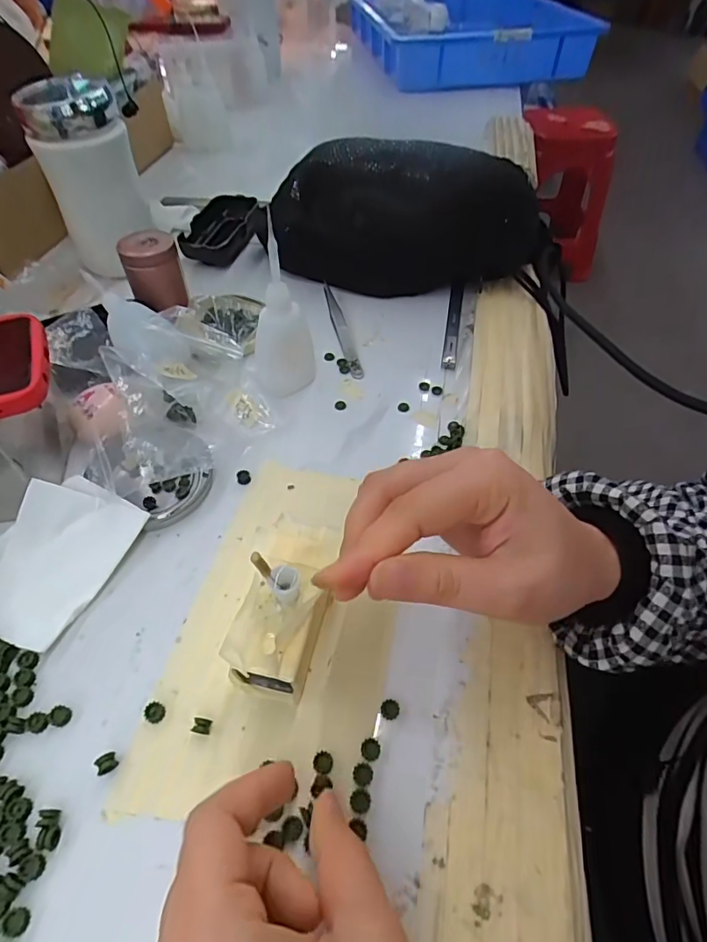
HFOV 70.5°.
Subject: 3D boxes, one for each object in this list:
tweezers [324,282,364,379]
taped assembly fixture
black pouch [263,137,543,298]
[{"bbox_3d":[-0.012,-0.124,0.428,0.011,0.004,0.131,-10,52,-10],"label":"tweezers"},{"bbox_3d":[-0.036,0.079,0.245,0.039,0.039,0.062,9,52,5],"label":"taped assembly fixture"},{"bbox_3d":[0.045,-0.222,0.441,0.237,0.102,0.084,8,52,4],"label":"black pouch"}]

